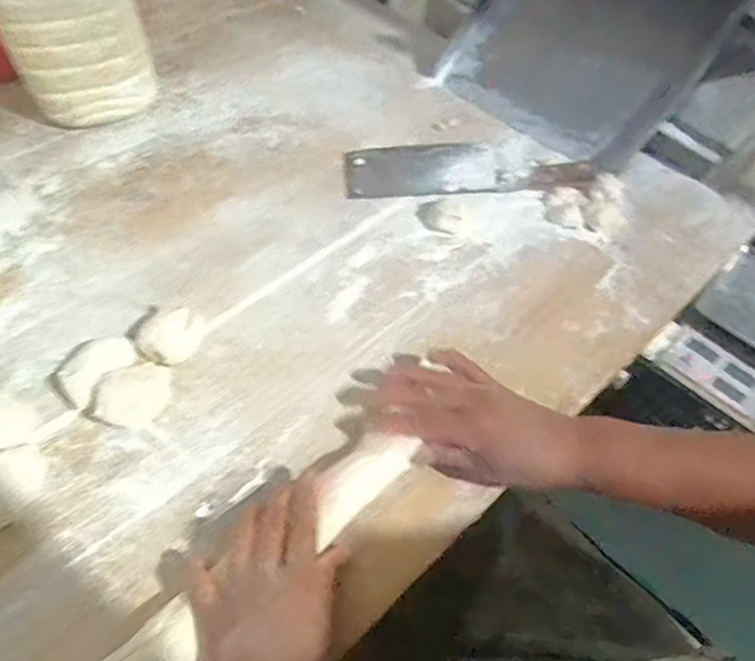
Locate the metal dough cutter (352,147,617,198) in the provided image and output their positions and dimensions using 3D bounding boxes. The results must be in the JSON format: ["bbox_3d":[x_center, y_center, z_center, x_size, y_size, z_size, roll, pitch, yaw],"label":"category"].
[{"bbox_3d":[0.115,-0.203,0.648,0.298,0.018,0.093,-3,57,-8],"label":"metal dough cutter"}]

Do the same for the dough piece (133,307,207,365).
[{"bbox_3d":[-0.184,0.007,0.483,0.057,0.024,0.041,-29,64,-23],"label":"dough piece"}]

